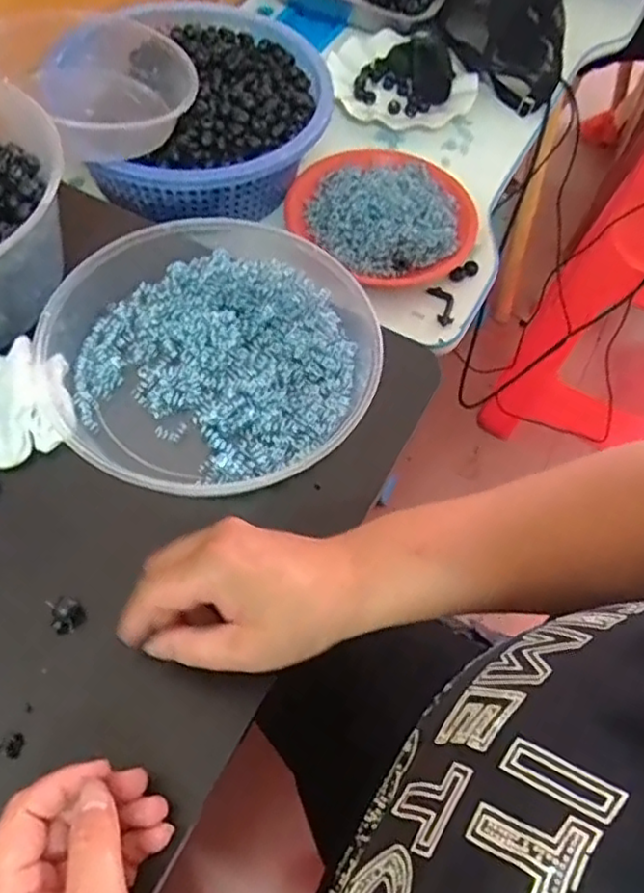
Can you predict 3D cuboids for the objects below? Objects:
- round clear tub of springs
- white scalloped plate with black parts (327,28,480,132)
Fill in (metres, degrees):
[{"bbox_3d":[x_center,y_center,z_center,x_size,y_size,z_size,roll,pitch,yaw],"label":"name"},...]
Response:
[{"bbox_3d":[-0.075,-0.066,0.476,0.229,0.041,0.215,-28,66,-19],"label":"round clear tub of springs"},{"bbox_3d":[0.096,-0.455,0.822,0.176,0.069,0.182,2,60,-3],"label":"white scalloped plate with black parts"}]

